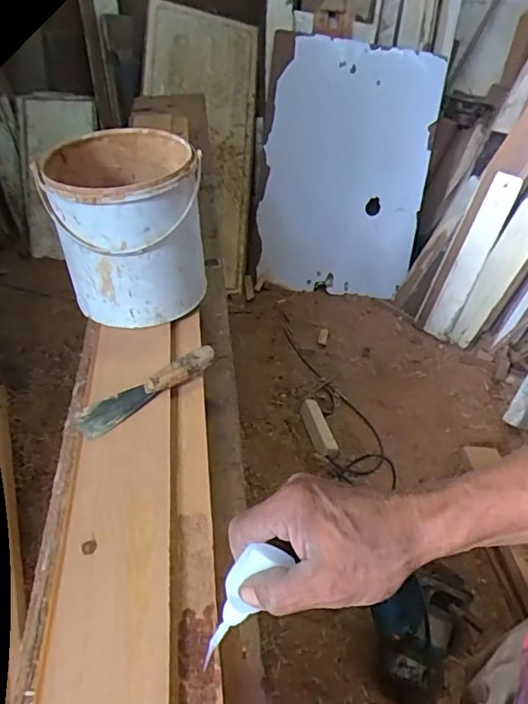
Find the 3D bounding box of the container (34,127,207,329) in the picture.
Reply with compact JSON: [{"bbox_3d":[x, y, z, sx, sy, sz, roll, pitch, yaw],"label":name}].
[{"bbox_3d":[-0.174,-0.160,0.673,0.168,0.182,0.187,-13,44,-19],"label":"container"}]

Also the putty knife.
[{"bbox_3d":[-0.127,0.039,0.583,0.162,0.016,0.040,-32,51,-18],"label":"putty knife"}]

